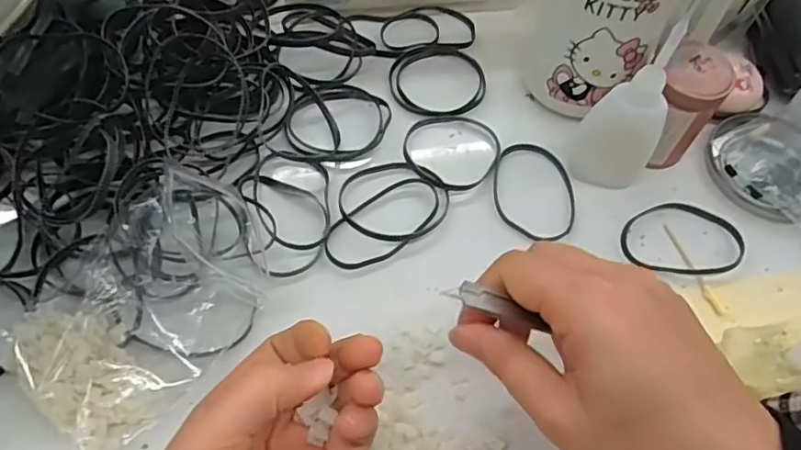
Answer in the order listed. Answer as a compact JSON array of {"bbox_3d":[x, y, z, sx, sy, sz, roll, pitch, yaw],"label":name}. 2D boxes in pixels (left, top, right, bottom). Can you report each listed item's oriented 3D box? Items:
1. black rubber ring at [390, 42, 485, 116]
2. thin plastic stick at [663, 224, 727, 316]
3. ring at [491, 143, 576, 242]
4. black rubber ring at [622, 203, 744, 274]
[{"bbox_3d":[0.028,-0.100,0.399,0.073,0.006,0.060,-35,68,-21],"label":"black rubber ring"},{"bbox_3d":[0.165,0.024,0.333,0.006,0.004,0.058,-14,62,-11],"label":"thin plastic stick"},{"bbox_3d":[0.080,-0.021,0.354,0.049,0.004,0.068,1,60,-3],"label":"ring"},{"bbox_3d":[0.162,0.006,0.341,0.070,0.006,0.046,7,60,1],"label":"black rubber ring"}]

